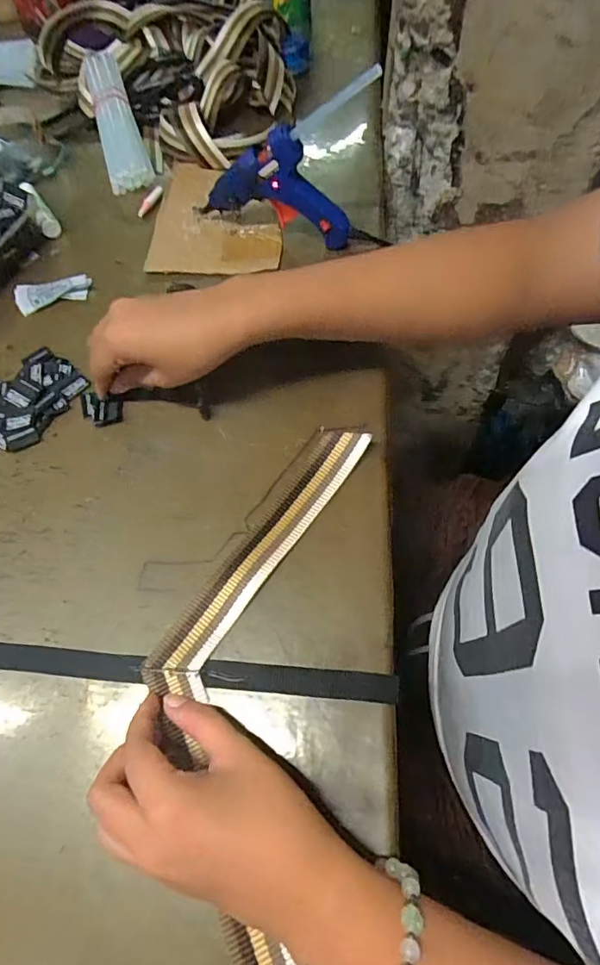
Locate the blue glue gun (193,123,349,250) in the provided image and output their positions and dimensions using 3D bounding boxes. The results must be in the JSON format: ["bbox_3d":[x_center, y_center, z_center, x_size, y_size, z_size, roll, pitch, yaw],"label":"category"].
[{"bbox_3d":[-0.030,-0.269,0.444,0.150,0.098,0.028,12,64,8],"label":"blue glue gun"}]

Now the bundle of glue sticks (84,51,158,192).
[{"bbox_3d":[-0.211,-0.413,0.561,0.047,0.047,0.217,-18,63,-7],"label":"bundle of glue sticks"}]

